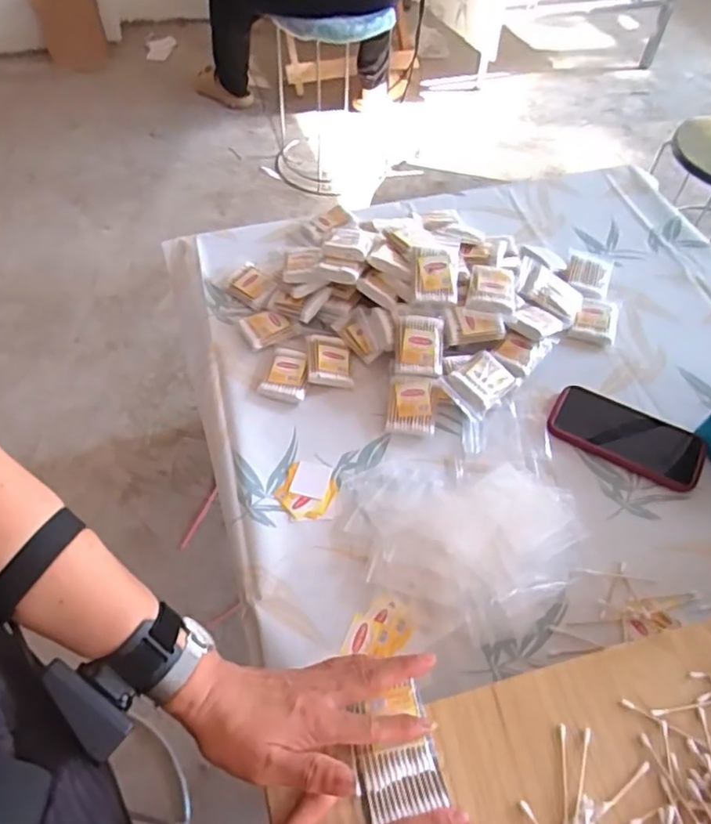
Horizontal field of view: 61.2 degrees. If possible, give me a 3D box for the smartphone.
[{"bbox_3d":[0.320,0.029,0.710,0.173,0.012,0.088,27,58,15],"label":"smartphone"}]

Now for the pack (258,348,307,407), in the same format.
[{"bbox_3d":[-0.085,-0.047,0.743,0.057,0.019,0.076,14,55,7],"label":"pack"}]

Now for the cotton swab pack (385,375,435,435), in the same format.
[{"bbox_3d":[0.067,-0.006,0.715,0.056,0.026,0.069,5,71,8],"label":"cotton swab pack"}]

